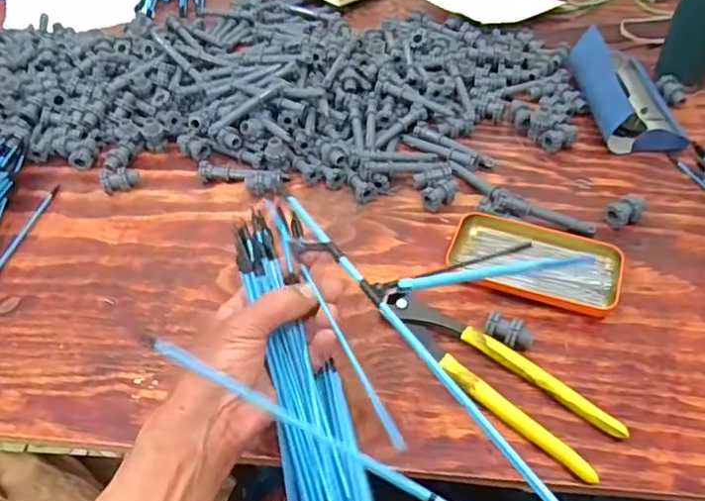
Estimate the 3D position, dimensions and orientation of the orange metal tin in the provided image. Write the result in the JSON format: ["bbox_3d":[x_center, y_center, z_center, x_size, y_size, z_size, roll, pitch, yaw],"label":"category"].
[{"bbox_3d":[0.162,0.007,0.529,0.145,0.018,0.081,15,51,16],"label":"orange metal tin"}]

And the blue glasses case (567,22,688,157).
[{"bbox_3d":[0.310,-0.184,0.663,0.090,0.053,0.168,-2,48,2],"label":"blue glasses case"}]

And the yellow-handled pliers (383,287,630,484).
[{"bbox_3d":[0.104,0.094,0.457,0.200,0.016,0.053,32,58,28],"label":"yellow-handled pliers"}]

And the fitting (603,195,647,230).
[{"bbox_3d":[0.259,-0.037,0.561,0.035,0.024,0.021,-25,52,-18],"label":"fitting"}]

